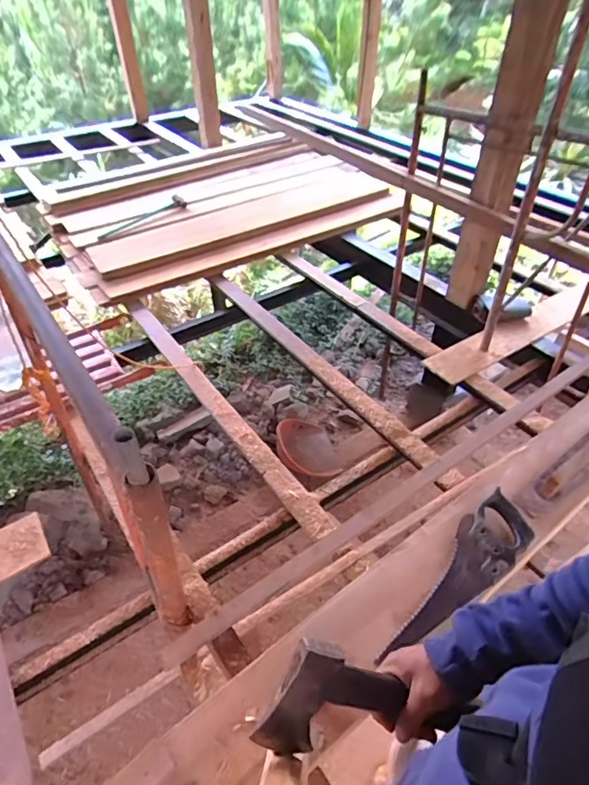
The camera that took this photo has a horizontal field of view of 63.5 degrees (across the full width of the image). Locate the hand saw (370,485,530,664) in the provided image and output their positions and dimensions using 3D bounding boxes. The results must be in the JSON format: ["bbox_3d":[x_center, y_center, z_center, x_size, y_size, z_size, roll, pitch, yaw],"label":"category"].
[{"bbox_3d":[0.276,0.294,0.782,0.351,0.042,0.102,-32,55,-30],"label":"hand saw"}]

